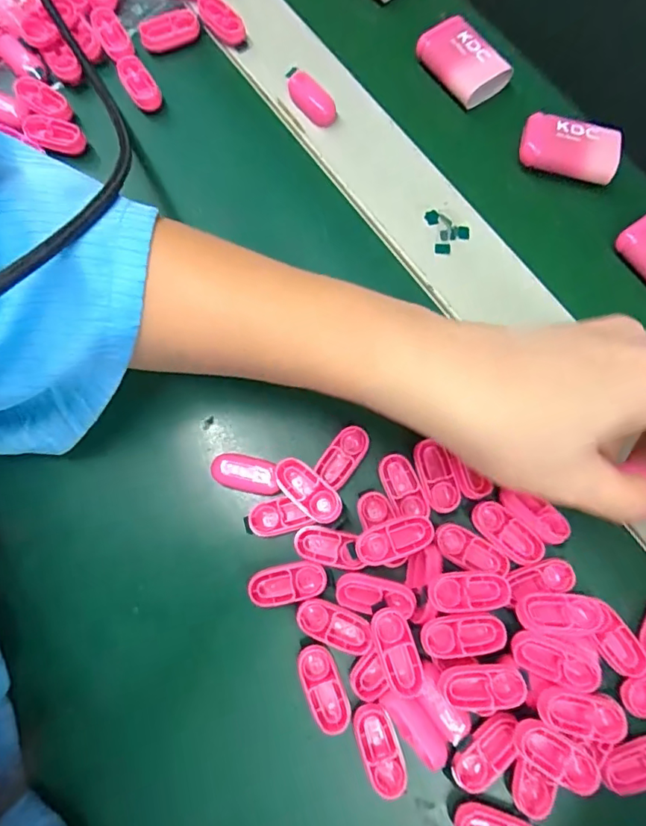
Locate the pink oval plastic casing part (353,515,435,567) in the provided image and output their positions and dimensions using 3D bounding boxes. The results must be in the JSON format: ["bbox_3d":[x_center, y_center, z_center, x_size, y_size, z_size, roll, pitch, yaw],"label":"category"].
[{"bbox_3d":[0.031,0.056,0.223,0.034,0.011,0.016,-16,74,-6],"label":"pink oval plastic casing part"}]

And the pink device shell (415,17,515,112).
[{"bbox_3d":[0.081,-0.205,0.299,0.036,0.019,0.049,-36,77,-11],"label":"pink device shell"}]

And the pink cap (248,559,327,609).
[{"bbox_3d":[-0.016,0.075,0.224,0.034,0.004,0.016,-12,73,-5],"label":"pink cap"}]

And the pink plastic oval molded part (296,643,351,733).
[{"bbox_3d":[0.001,0.116,0.214,0.016,0.004,0.034,-20,74,-7],"label":"pink plastic oval molded part"}]

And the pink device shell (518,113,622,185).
[{"bbox_3d":[0.137,-0.146,0.284,0.052,0.015,0.032,12,73,3],"label":"pink device shell"}]

